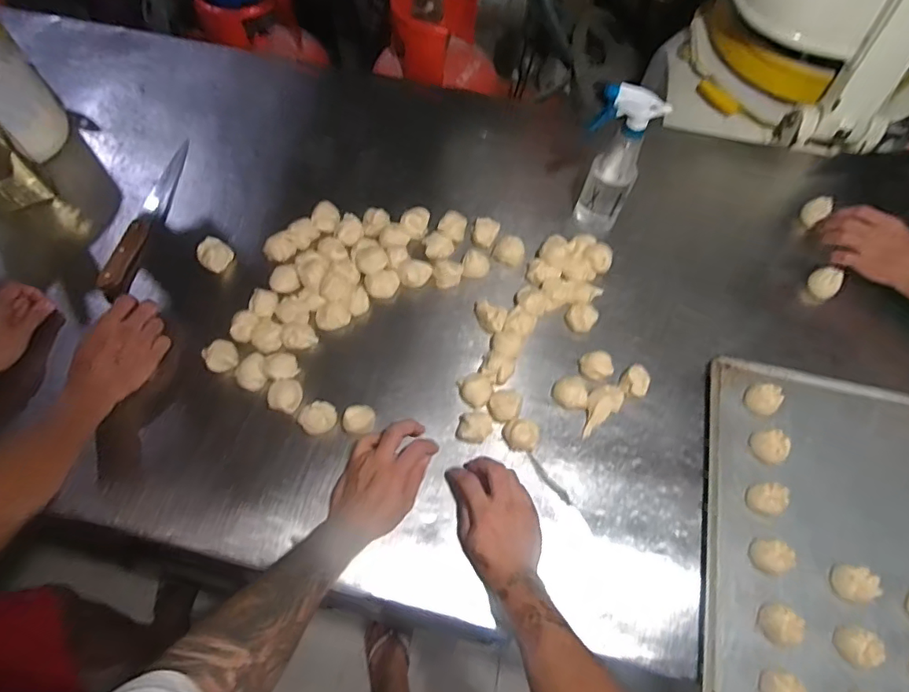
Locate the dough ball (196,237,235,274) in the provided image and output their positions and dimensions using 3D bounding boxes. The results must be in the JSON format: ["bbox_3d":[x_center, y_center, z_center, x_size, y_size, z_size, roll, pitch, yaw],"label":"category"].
[{"bbox_3d":[-0.369,-0.140,0.811,0.045,0.043,0.042,0,66,0],"label":"dough ball"}]

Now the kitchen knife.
[{"bbox_3d":[-0.503,-0.221,0.863,0.052,0.017,0.300,7,66,3],"label":"kitchen knife"}]

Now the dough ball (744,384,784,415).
[{"bbox_3d":[0.415,0.072,0.708,0.037,0.035,0.040,1,64,-1],"label":"dough ball"}]

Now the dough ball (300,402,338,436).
[{"bbox_3d":[-0.180,0.098,0.702,0.046,0.029,0.041,-37,71,-18],"label":"dough ball"}]

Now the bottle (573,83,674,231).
[{"bbox_3d":[0.227,-0.261,0.759,0.086,0.247,0.059,18,67,8],"label":"bottle"}]

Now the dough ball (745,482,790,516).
[{"bbox_3d":[0.391,0.192,0.657,0.038,0.035,0.038,0,66,0],"label":"dough ball"}]

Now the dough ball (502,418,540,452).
[{"bbox_3d":[0.088,0.119,0.697,0.047,0.033,0.038,17,67,8],"label":"dough ball"}]

